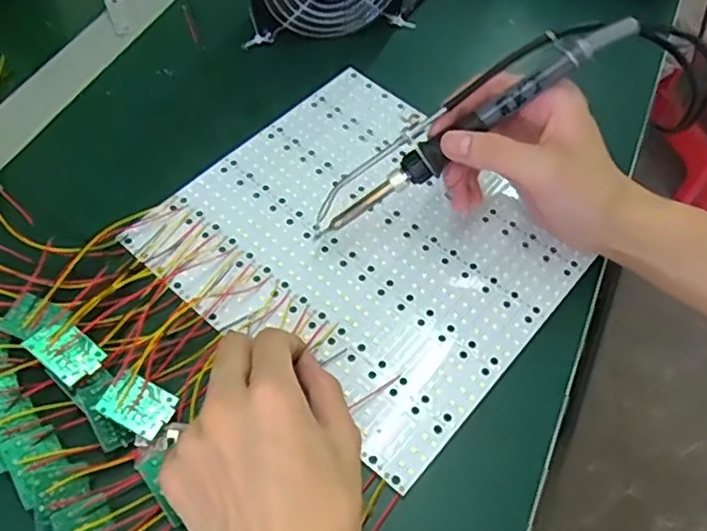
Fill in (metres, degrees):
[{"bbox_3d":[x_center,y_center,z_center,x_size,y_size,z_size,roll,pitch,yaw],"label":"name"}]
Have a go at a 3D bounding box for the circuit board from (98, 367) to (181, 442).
[{"bbox_3d":[-0.114,0.073,0.338,0.035,0.004,0.027,34,63,4],"label":"circuit board"}]

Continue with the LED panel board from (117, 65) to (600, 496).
[{"bbox_3d":[0.011,-0.018,0.421,0.236,0.007,0.219,37,63,18],"label":"LED panel board"}]

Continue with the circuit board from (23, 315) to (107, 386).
[{"bbox_3d":[-0.154,0.045,0.342,0.035,0.004,0.026,40,51,6],"label":"circuit board"}]

